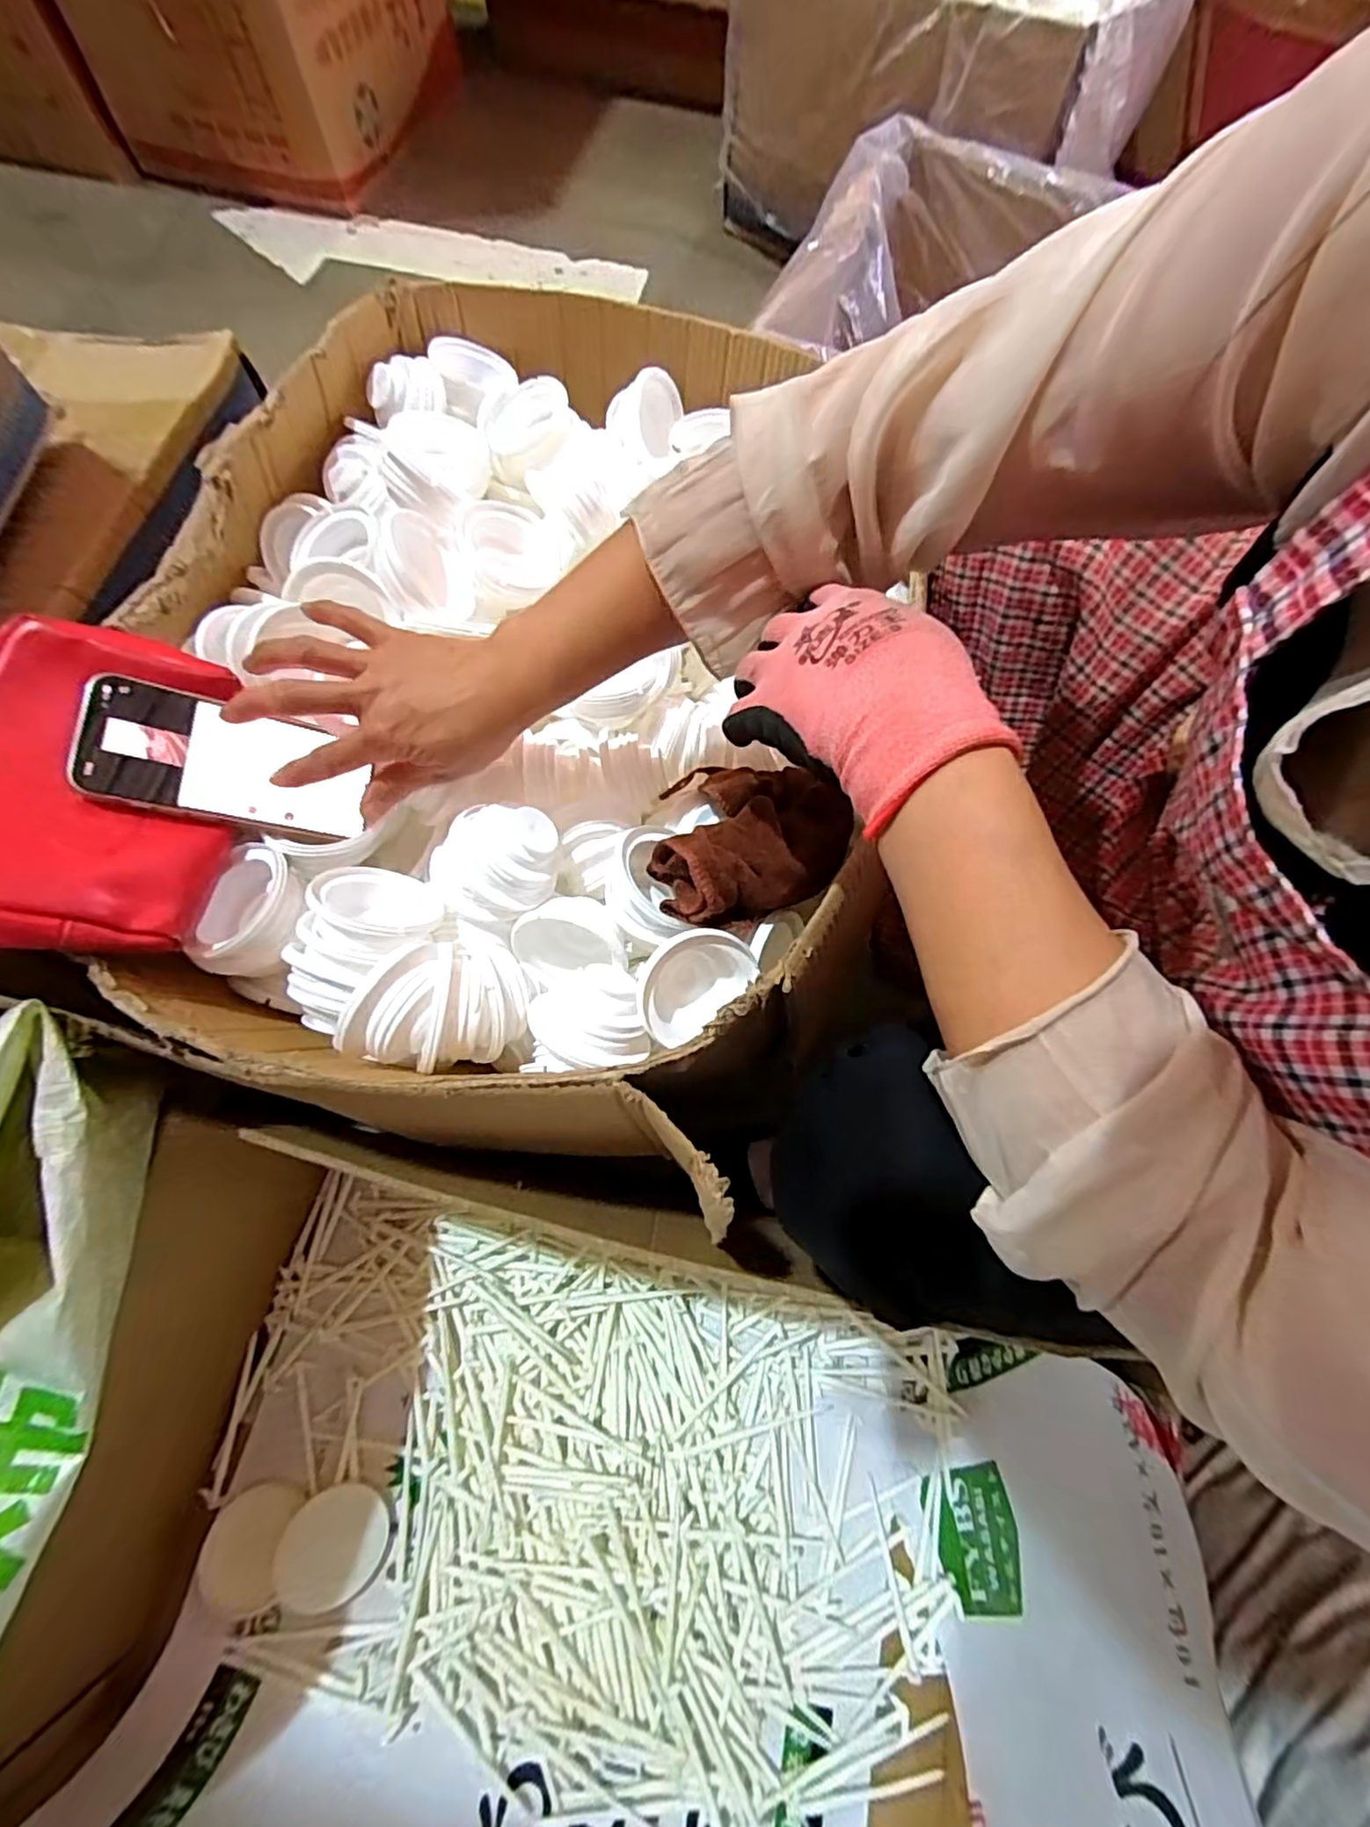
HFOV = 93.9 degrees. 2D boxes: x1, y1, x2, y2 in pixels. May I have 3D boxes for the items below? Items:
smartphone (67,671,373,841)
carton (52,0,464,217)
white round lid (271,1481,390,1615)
[{"bbox_3d":[-0.268,-0.090,0.378,0.136,0.009,0.070,9,86,-29],"label":"smartphone"},{"bbox_3d":[-0.668,-1.471,1.052,0.372,0.350,0.583,16,69,4],"label":"carton"},{"bbox_3d":[-0.299,0.535,0.539,0.079,0.008,0.089,34,71,10],"label":"white round lid"}]

